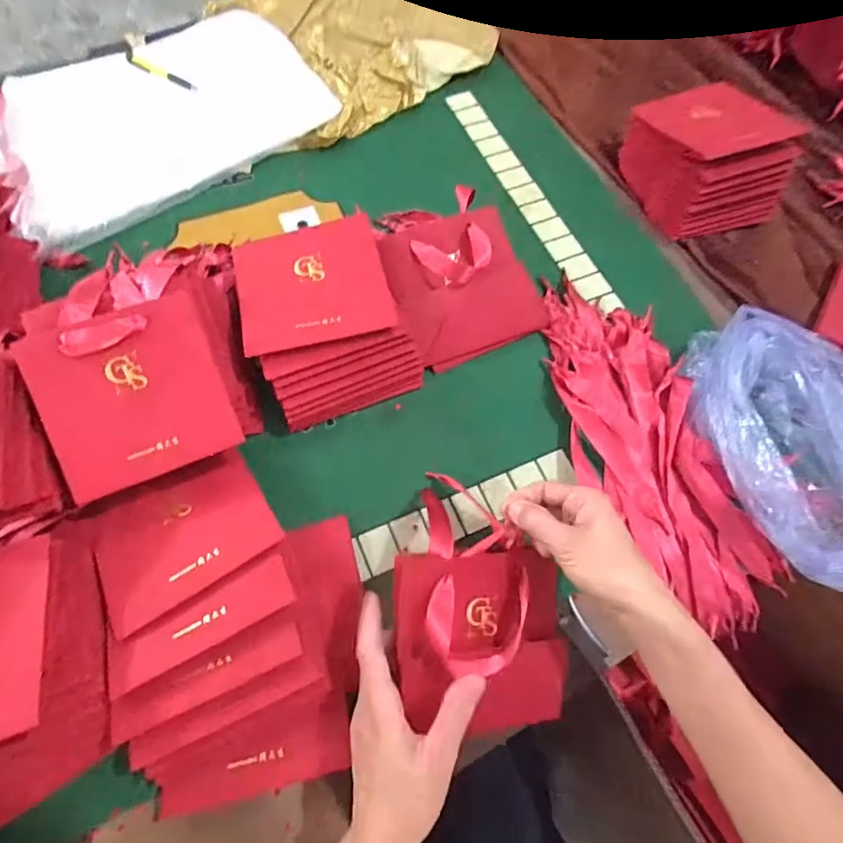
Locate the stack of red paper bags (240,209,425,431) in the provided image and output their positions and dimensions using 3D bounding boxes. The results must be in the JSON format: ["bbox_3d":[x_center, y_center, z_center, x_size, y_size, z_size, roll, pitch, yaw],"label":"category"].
[{"bbox_3d":[-0.095,-0.103,0.524,0.148,0.064,0.181,-18,68,-11],"label":"stack of red paper bags"}]

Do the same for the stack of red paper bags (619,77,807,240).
[{"bbox_3d":[0.352,-0.323,0.637,0.170,0.074,0.181,-19,69,-11],"label":"stack of red paper bags"}]

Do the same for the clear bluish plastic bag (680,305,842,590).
[{"bbox_3d":[0.354,0.019,0.493,0.171,0.052,0.270,-12,67,-8],"label":"clear bluish plastic bag"}]

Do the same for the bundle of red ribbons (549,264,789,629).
[{"bbox_3d":[0.214,0.011,0.508,0.132,0.036,0.378,-16,68,-10],"label":"bundle of red ribbons"}]

